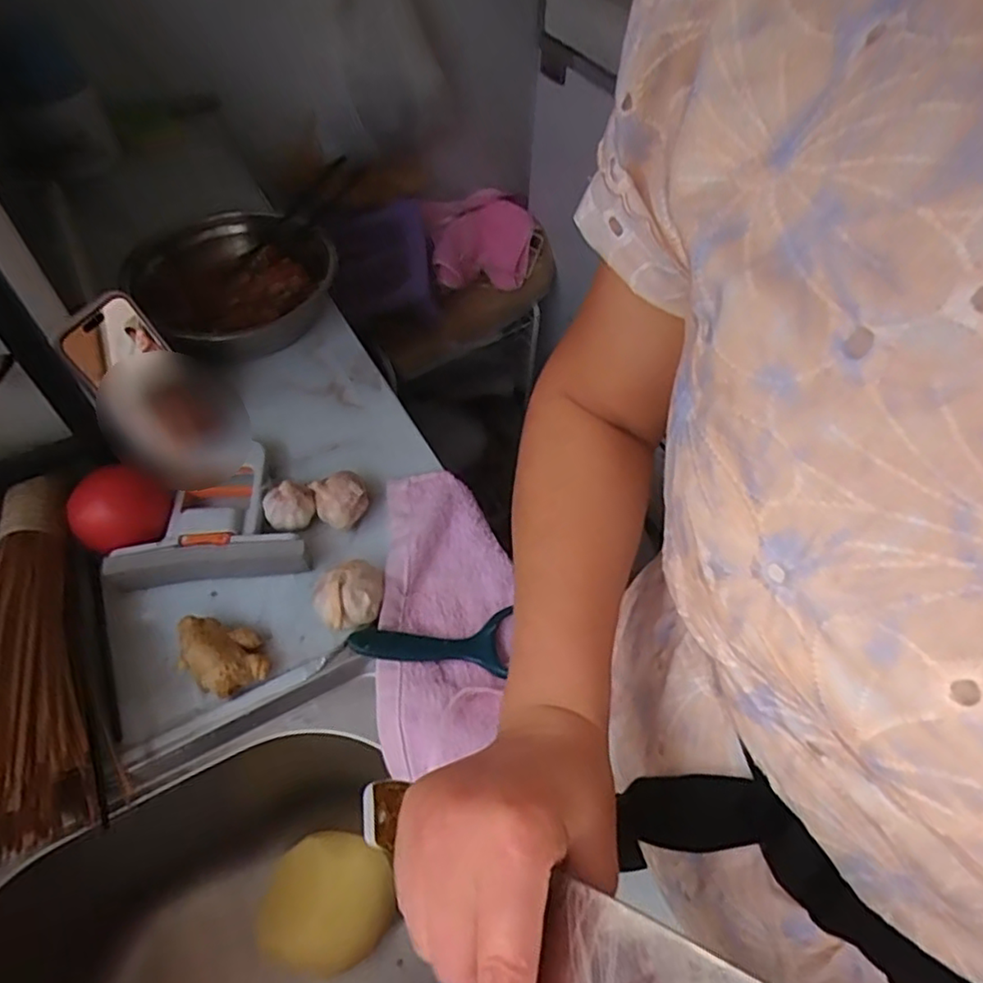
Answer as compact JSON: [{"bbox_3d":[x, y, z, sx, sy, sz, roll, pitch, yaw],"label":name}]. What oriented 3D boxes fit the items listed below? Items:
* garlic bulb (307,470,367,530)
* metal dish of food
[{"bbox_3d":[-0.125,0.007,0.539,0.044,0.035,0.042,-23,59,-17],"label":"garlic bulb"},{"bbox_3d":[-0.259,-0.208,0.667,0.191,0.075,0.171,-37,64,-24],"label":"metal dish of food"}]

